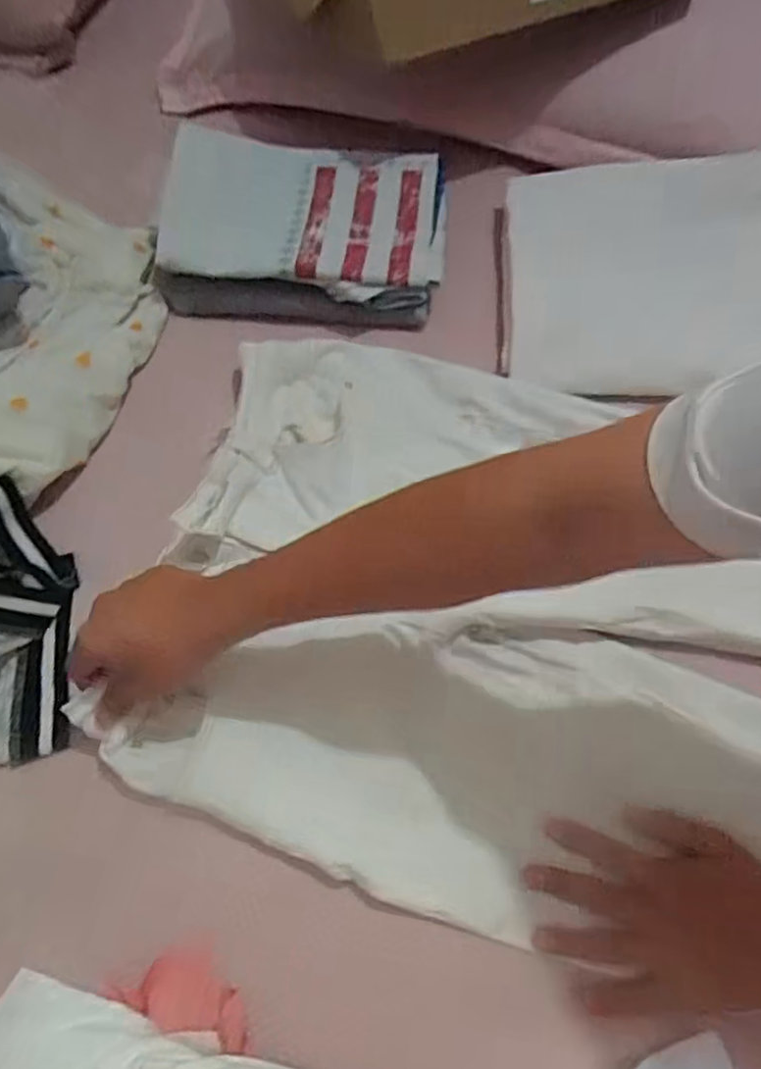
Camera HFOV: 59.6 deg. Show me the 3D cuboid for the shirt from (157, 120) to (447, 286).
[{"bbox_3d":[-0.073,-0.307,0.636,0.266,0.045,0.156,6,68,5],"label":"shirt"}]

